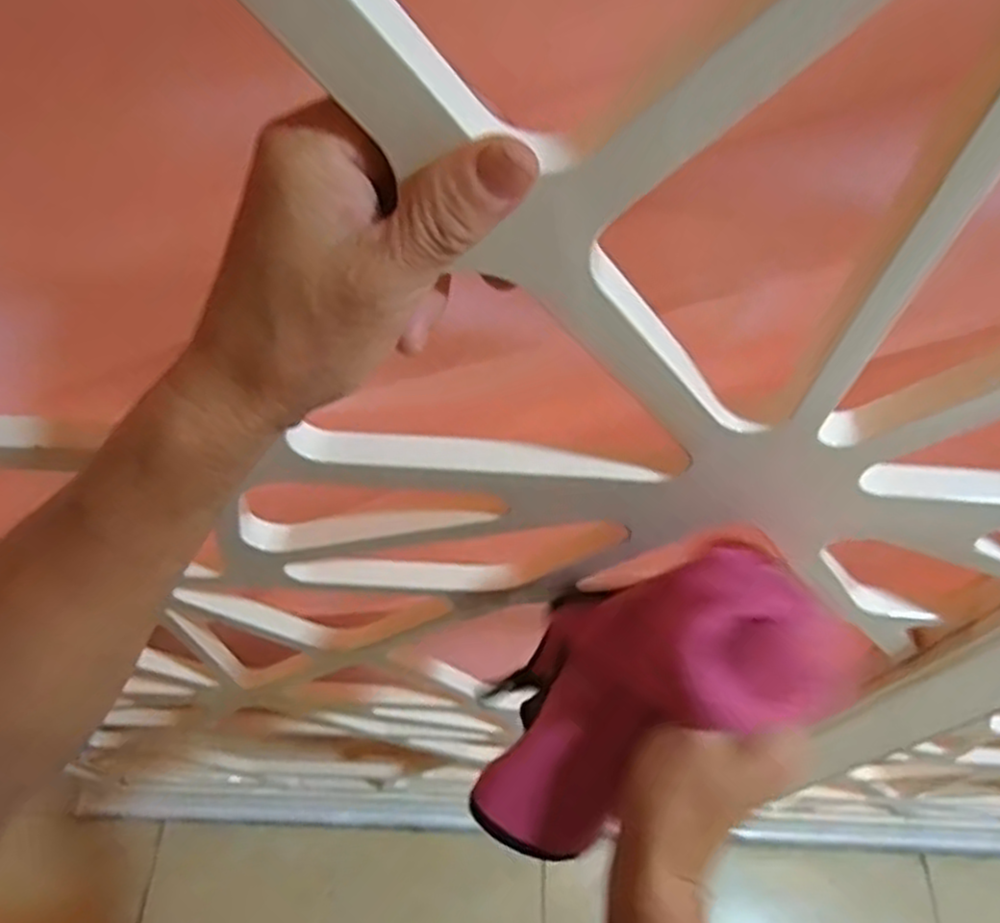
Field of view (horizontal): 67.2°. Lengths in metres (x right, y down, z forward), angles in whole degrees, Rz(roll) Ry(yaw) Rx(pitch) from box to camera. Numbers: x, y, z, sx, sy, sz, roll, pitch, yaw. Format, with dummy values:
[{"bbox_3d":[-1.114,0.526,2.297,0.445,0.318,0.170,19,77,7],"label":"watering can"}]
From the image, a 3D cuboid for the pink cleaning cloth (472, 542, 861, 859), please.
[{"bbox_3d":[0.056,0.101,0.330,0.054,0.180,0.087,6,48,-48],"label":"pink cleaning cloth"}]

